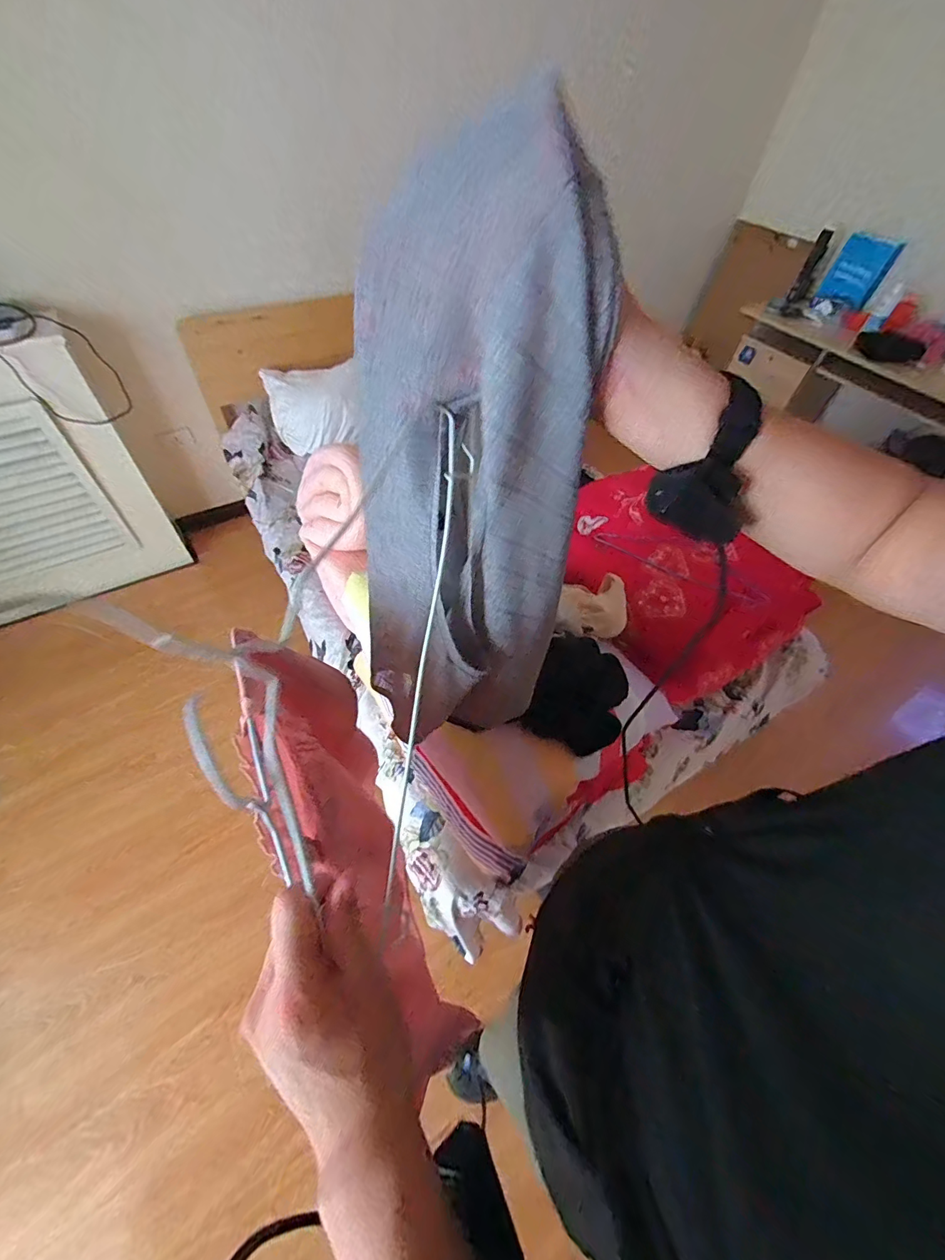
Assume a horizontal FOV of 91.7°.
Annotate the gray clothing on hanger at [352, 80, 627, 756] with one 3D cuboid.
[{"bbox_3d":[-0.009,-0.078,0.376,0.178,0.463,0.066,12,43,5],"label":"gray clothing on hanger"}]

